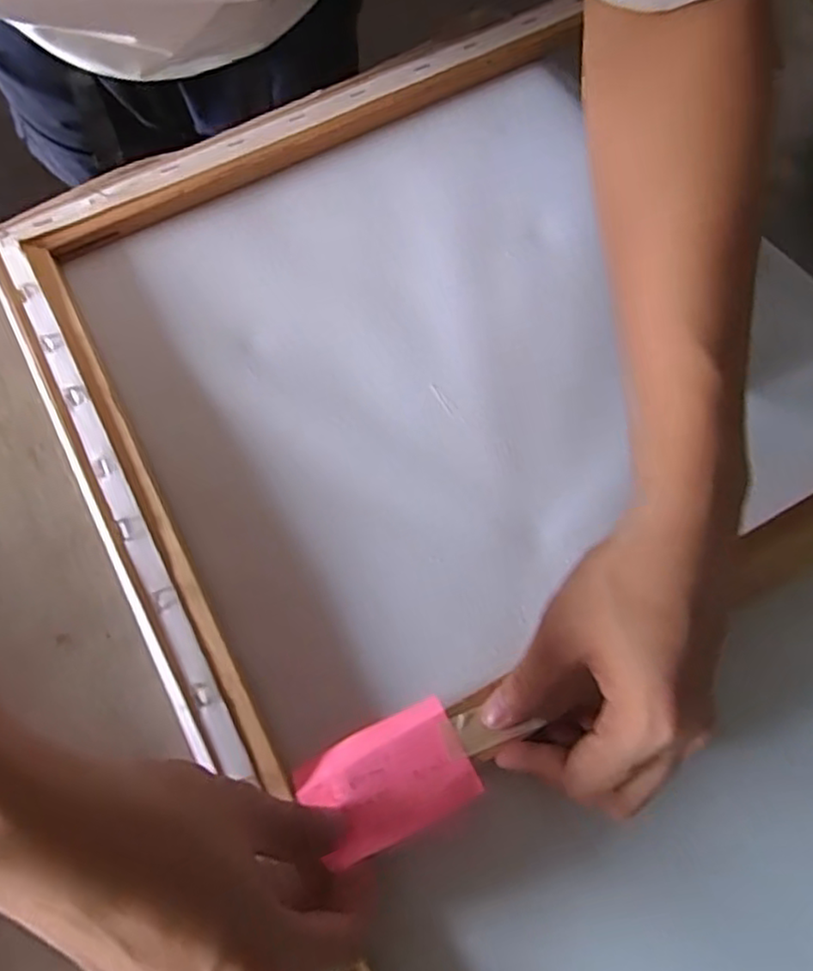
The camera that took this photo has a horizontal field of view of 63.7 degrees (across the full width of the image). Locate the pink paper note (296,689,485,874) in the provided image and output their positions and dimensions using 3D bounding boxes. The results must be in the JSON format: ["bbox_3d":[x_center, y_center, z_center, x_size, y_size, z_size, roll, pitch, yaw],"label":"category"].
[{"bbox_3d":[-0.009,0.133,0.297,0.074,0.007,0.049,-25,57,-9],"label":"pink paper note"}]

